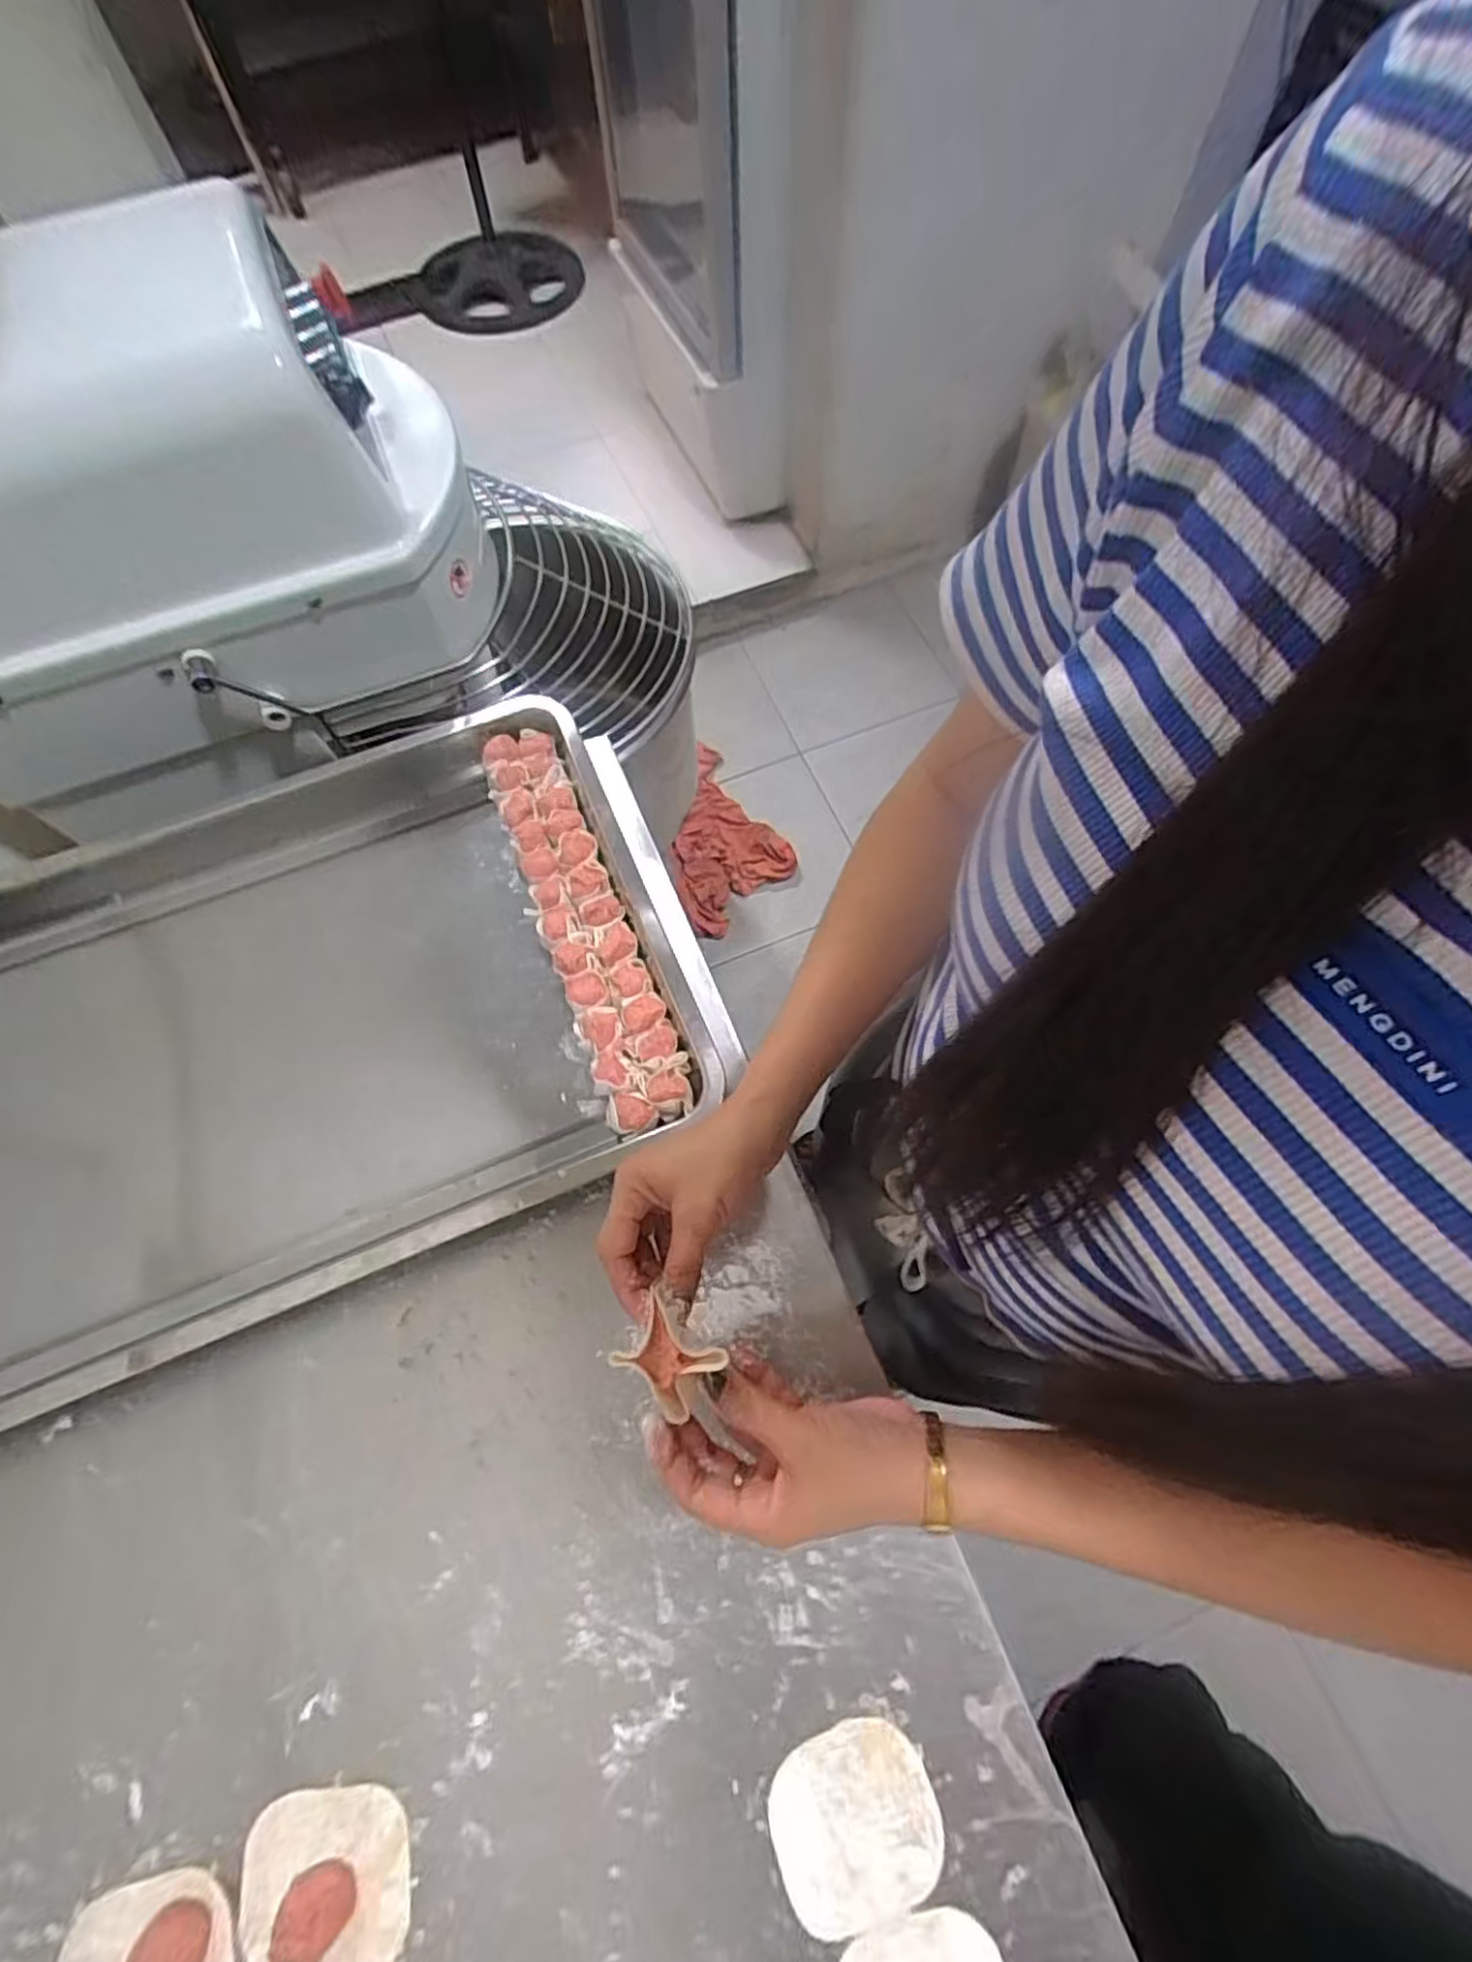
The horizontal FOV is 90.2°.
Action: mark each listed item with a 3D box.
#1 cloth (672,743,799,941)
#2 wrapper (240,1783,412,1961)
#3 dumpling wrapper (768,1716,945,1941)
[{"bbox_3d":[-0.060,-0.305,1.558,0.260,0.036,0.399,-30,69,-11],"label":"cloth"},{"bbox_3d":[-0.210,0.457,0.366,0.084,0.020,0.071,-6,66,-1],"label":"wrapper"},{"bbox_3d":[0.061,0.431,0.376,0.083,0.004,0.073,-15,67,-5],"label":"dumpling wrapper"}]

